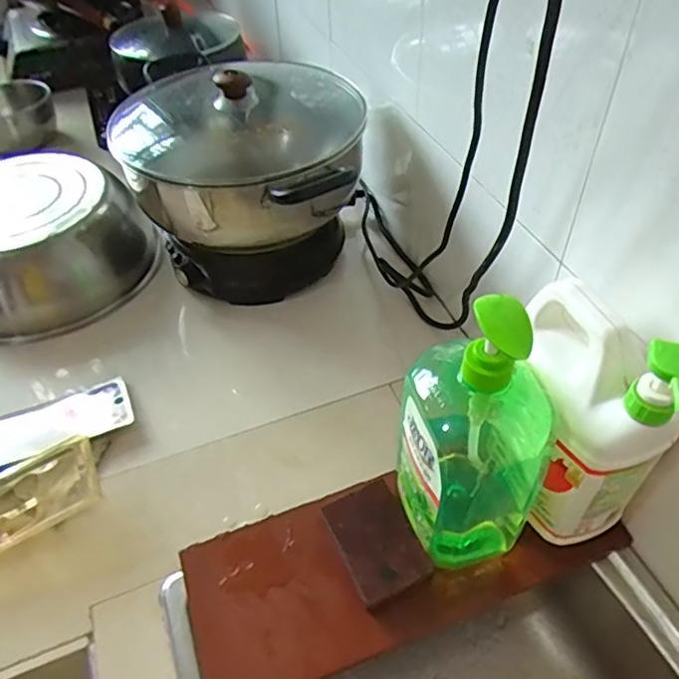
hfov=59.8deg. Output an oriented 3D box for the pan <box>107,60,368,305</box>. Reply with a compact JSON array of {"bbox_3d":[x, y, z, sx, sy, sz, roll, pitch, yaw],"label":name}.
[{"bbox_3d":[-0.129,-0.202,0.824,0.326,0.264,0.310,-4,48,3],"label":"pan"}]

